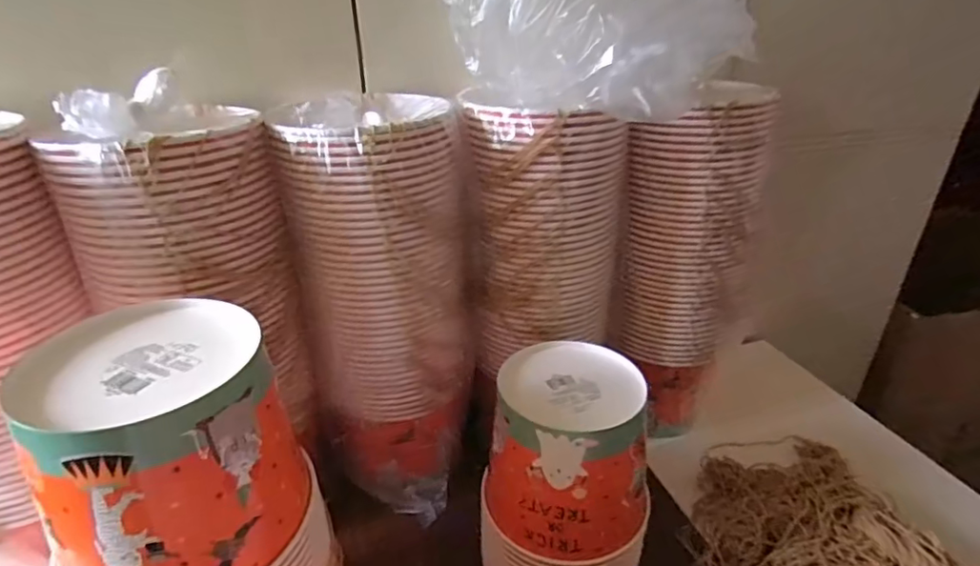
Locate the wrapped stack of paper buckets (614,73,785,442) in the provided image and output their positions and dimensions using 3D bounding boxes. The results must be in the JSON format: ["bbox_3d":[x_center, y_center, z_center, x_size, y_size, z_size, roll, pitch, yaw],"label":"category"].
[{"bbox_3d":[0.234,-0.020,0.640,0.131,0.387,0.158,15,32,26],"label":"wrapped stack of paper buckets"}]

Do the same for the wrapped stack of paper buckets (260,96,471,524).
[{"bbox_3d":[-0.098,0.029,0.583,0.159,0.414,0.177,2,29,4],"label":"wrapped stack of paper buckets"}]

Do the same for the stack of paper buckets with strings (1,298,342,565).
[{"bbox_3d":[-0.185,0.199,0.382,0.151,0.330,0.137,-13,31,-22],"label":"stack of paper buckets with strings"}]

